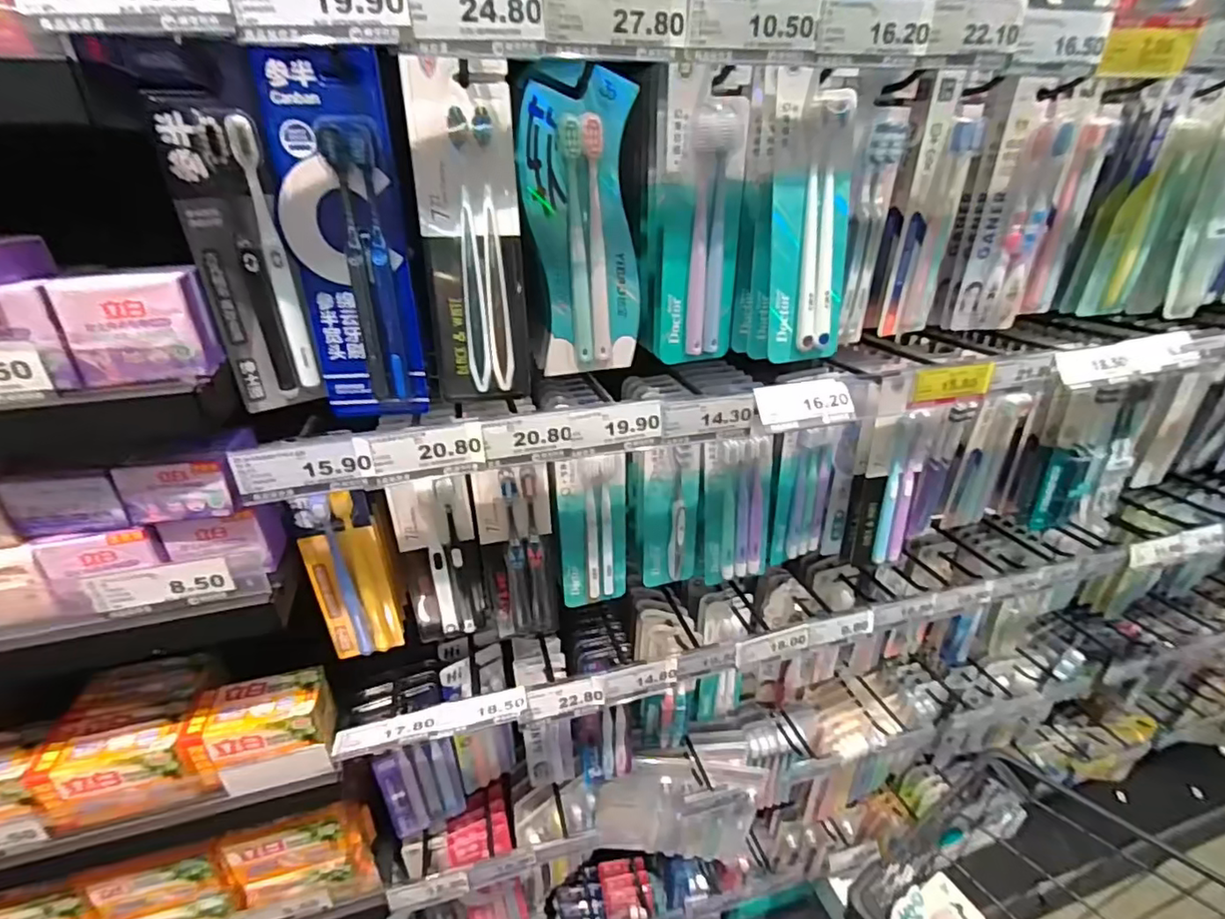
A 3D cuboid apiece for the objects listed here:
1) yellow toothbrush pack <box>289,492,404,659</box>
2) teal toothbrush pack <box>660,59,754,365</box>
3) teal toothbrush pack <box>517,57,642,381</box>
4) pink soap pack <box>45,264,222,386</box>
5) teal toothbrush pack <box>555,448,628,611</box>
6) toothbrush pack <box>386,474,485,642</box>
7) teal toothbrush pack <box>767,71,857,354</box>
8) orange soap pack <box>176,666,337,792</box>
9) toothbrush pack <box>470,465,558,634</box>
[{"bbox_3d":[-0.242,0.108,0.534,0.061,0.183,0.023,-14,31,-25],"label":"yellow toothbrush pack"},{"bbox_3d":[0.077,-0.195,0.488,0.077,0.225,0.022,-7,29,-13],"label":"teal toothbrush pack"},{"bbox_3d":[-0.022,-0.177,0.462,0.090,0.221,0.023,-6,29,-10],"label":"teal toothbrush pack"},{"bbox_3d":[-0.304,-0.088,0.373,0.070,0.066,0.043,-9,29,-16],"label":"pink soap pack"},{"bbox_3d":[-0.019,0.076,0.595,0.069,0.178,0.016,-5,28,-9],"label":"teal toothbrush pack"},{"bbox_3d":[-0.165,0.098,0.555,0.068,0.182,0.026,-6,29,-11],"label":"toothbrush pack"},{"bbox_3d":[0.162,-0.191,0.475,0.071,0.210,0.031,-6,29,-11],"label":"teal toothbrush pack"},{"bbox_3d":[-0.334,0.254,0.557,0.114,0.058,0.064,-7,29,-13],"label":"orange soap pack"},{"bbox_3d":[-0.089,0.093,0.561,0.070,0.187,0.022,-8,29,-15],"label":"toothbrush pack"}]

